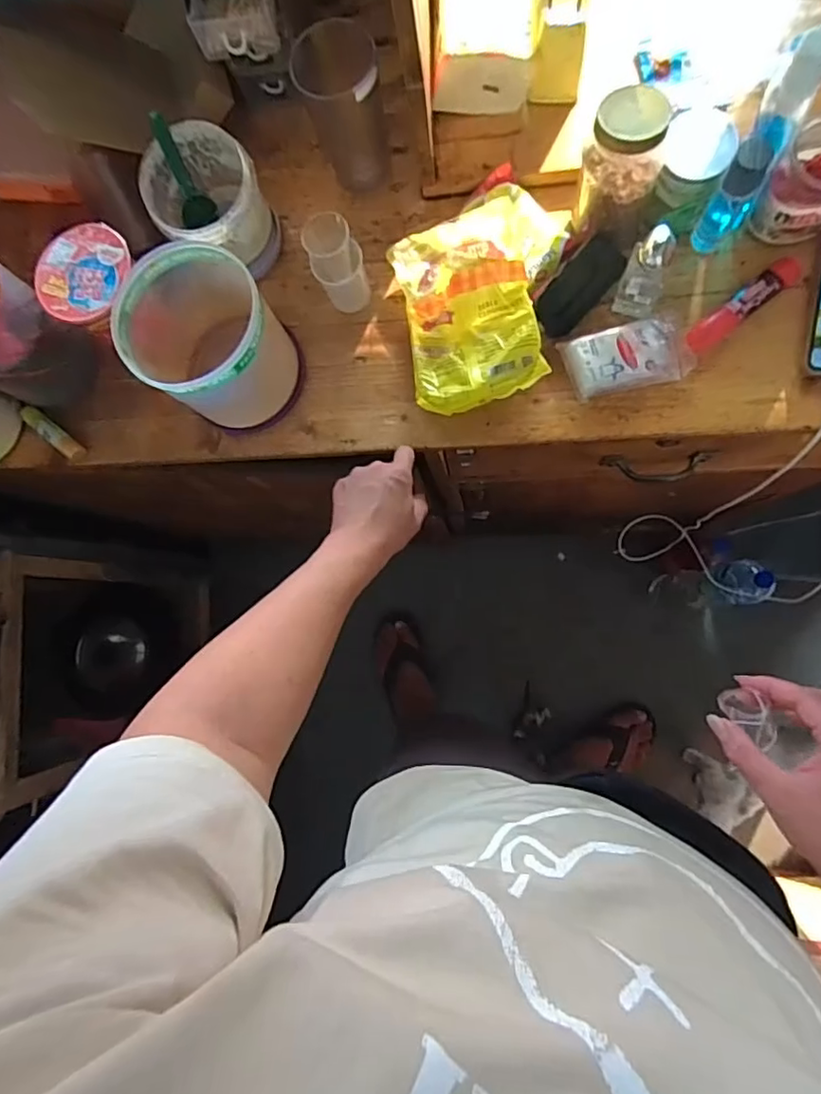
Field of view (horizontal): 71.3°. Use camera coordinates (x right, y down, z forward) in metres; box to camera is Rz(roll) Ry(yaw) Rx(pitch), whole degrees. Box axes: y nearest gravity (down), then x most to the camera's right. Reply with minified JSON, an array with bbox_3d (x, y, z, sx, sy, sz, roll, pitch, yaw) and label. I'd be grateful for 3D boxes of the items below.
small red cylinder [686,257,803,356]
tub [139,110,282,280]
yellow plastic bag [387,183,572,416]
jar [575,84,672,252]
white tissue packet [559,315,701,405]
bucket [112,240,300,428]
[{"bbox_3d":[0.342,-0.248,0.587,0.142,0.026,0.032,-38,81,4],"label":"small red cylinder"},{"bbox_3d":[-0.216,-0.373,0.630,0.112,0.116,0.118,-1,85,8],"label":"tub"},{"bbox_3d":[0.082,-0.268,0.602,0.181,0.039,0.225,-12,84,7],"label":"yellow plastic bag"},{"bbox_3d":[0.206,-0.359,0.554,0.077,0.122,0.073,-1,85,8],"label":"jar"},{"bbox_3d":[0.224,-0.197,0.590,0.120,0.016,0.067,-12,84,7],"label":"white tissue packet"},{"bbox_3d":[-0.206,-0.215,0.597,0.156,0.131,0.132,43,92,9],"label":"bucket"}]

